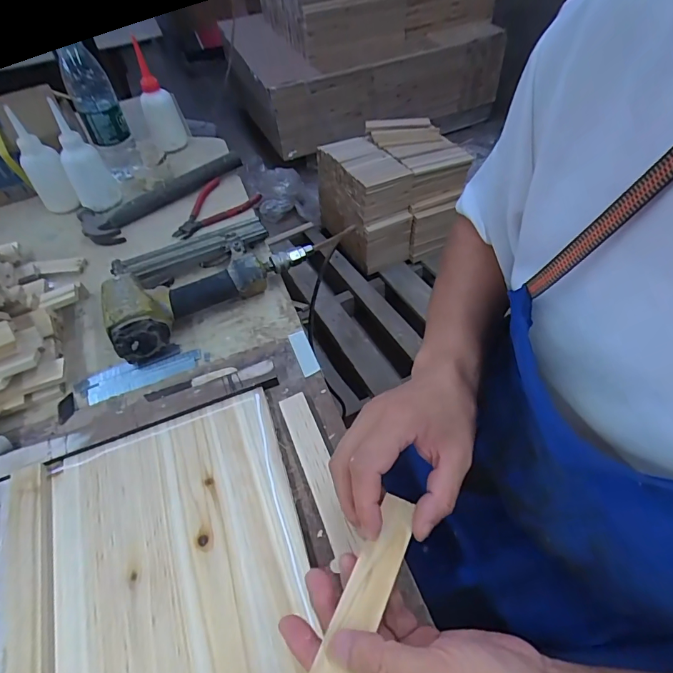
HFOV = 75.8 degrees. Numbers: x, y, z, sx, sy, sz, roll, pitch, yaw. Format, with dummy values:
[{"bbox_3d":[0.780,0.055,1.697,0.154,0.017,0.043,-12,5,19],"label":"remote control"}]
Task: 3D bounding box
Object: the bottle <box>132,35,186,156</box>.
[{"bbox_3d":[-0.313,-0.414,0.752,0.058,0.156,0.055,-21,53,-12],"label":"bottle"}]

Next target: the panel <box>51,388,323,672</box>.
[{"bbox_3d":[-0.101,0.242,0.312,0.193,0.012,0.415,-19,52,-11],"label":"panel"}]

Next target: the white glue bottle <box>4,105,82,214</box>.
[{"bbox_3d":[-0.446,-0.257,0.655,0.054,0.129,0.046,-34,56,-21],"label":"white glue bottle"}]

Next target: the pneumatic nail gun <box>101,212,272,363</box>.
[{"bbox_3d":[-0.183,-0.078,0.557,0.211,0.060,0.171,-21,53,-12],"label":"pneumatic nail gun"}]

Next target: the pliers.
[{"bbox_3d":[-0.193,-0.193,0.670,0.096,0.025,0.131,28,58,25],"label":"pliers"}]

